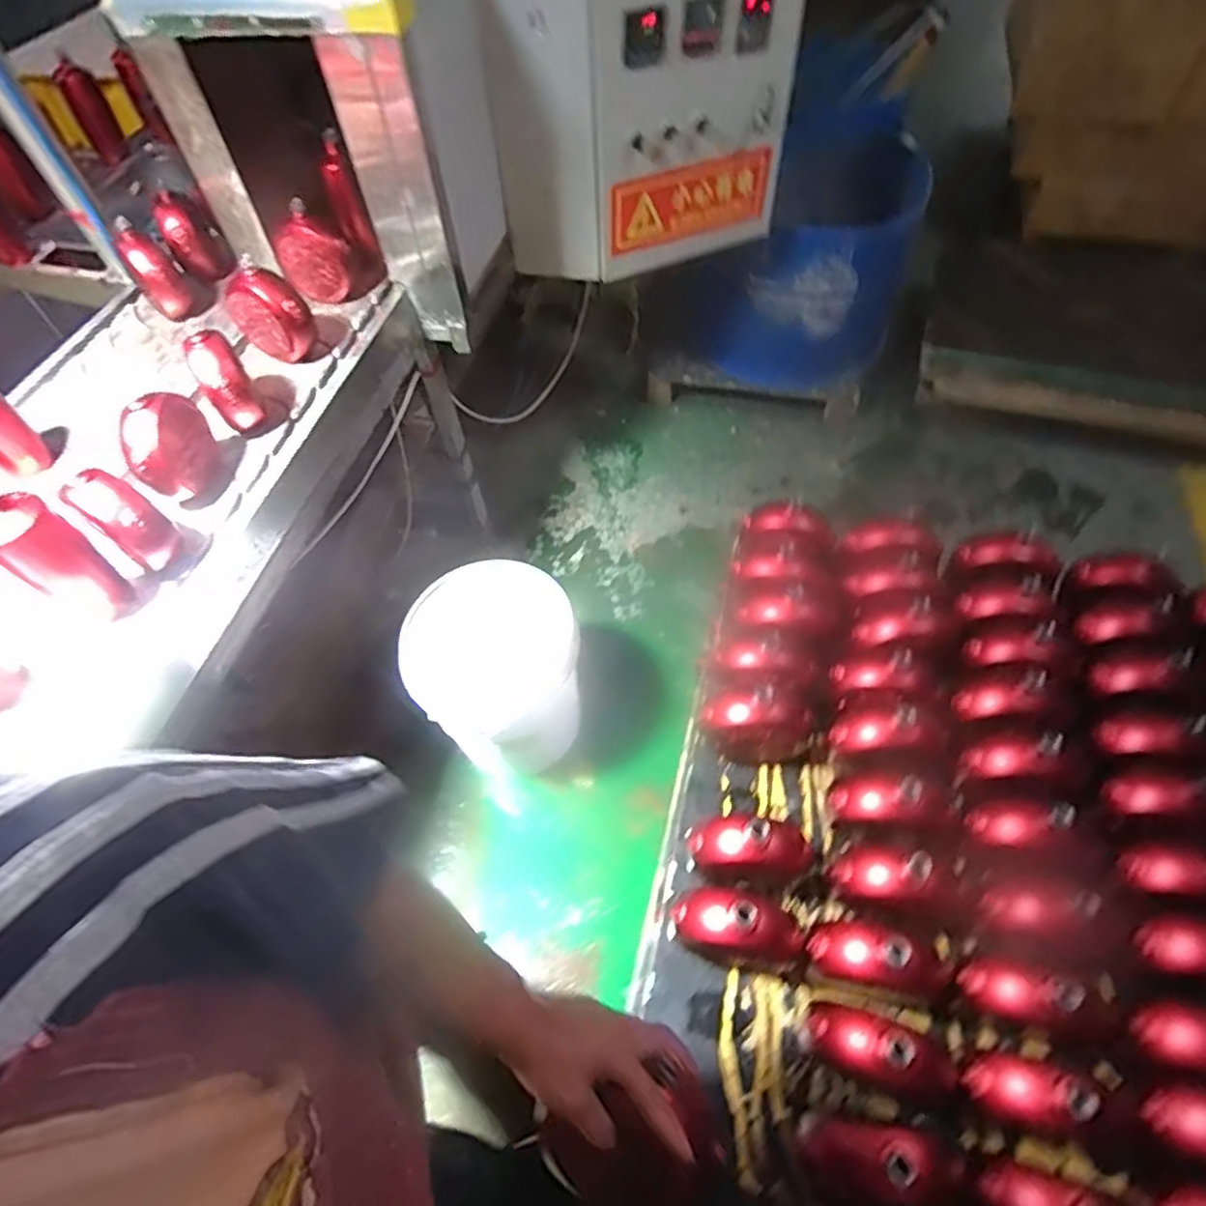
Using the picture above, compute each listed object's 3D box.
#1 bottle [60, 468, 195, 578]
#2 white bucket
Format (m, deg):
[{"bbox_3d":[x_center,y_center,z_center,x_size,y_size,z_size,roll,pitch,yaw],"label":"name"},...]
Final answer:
[{"bbox_3d":[-0.577,-0.093,0.838,0.098,0.155,0.062,31,65,17],"label":"bottle"},{"bbox_3d":[-0.199,0.145,1.367,0.298,0.377,0.316,0,60,0],"label":"white bucket"}]

